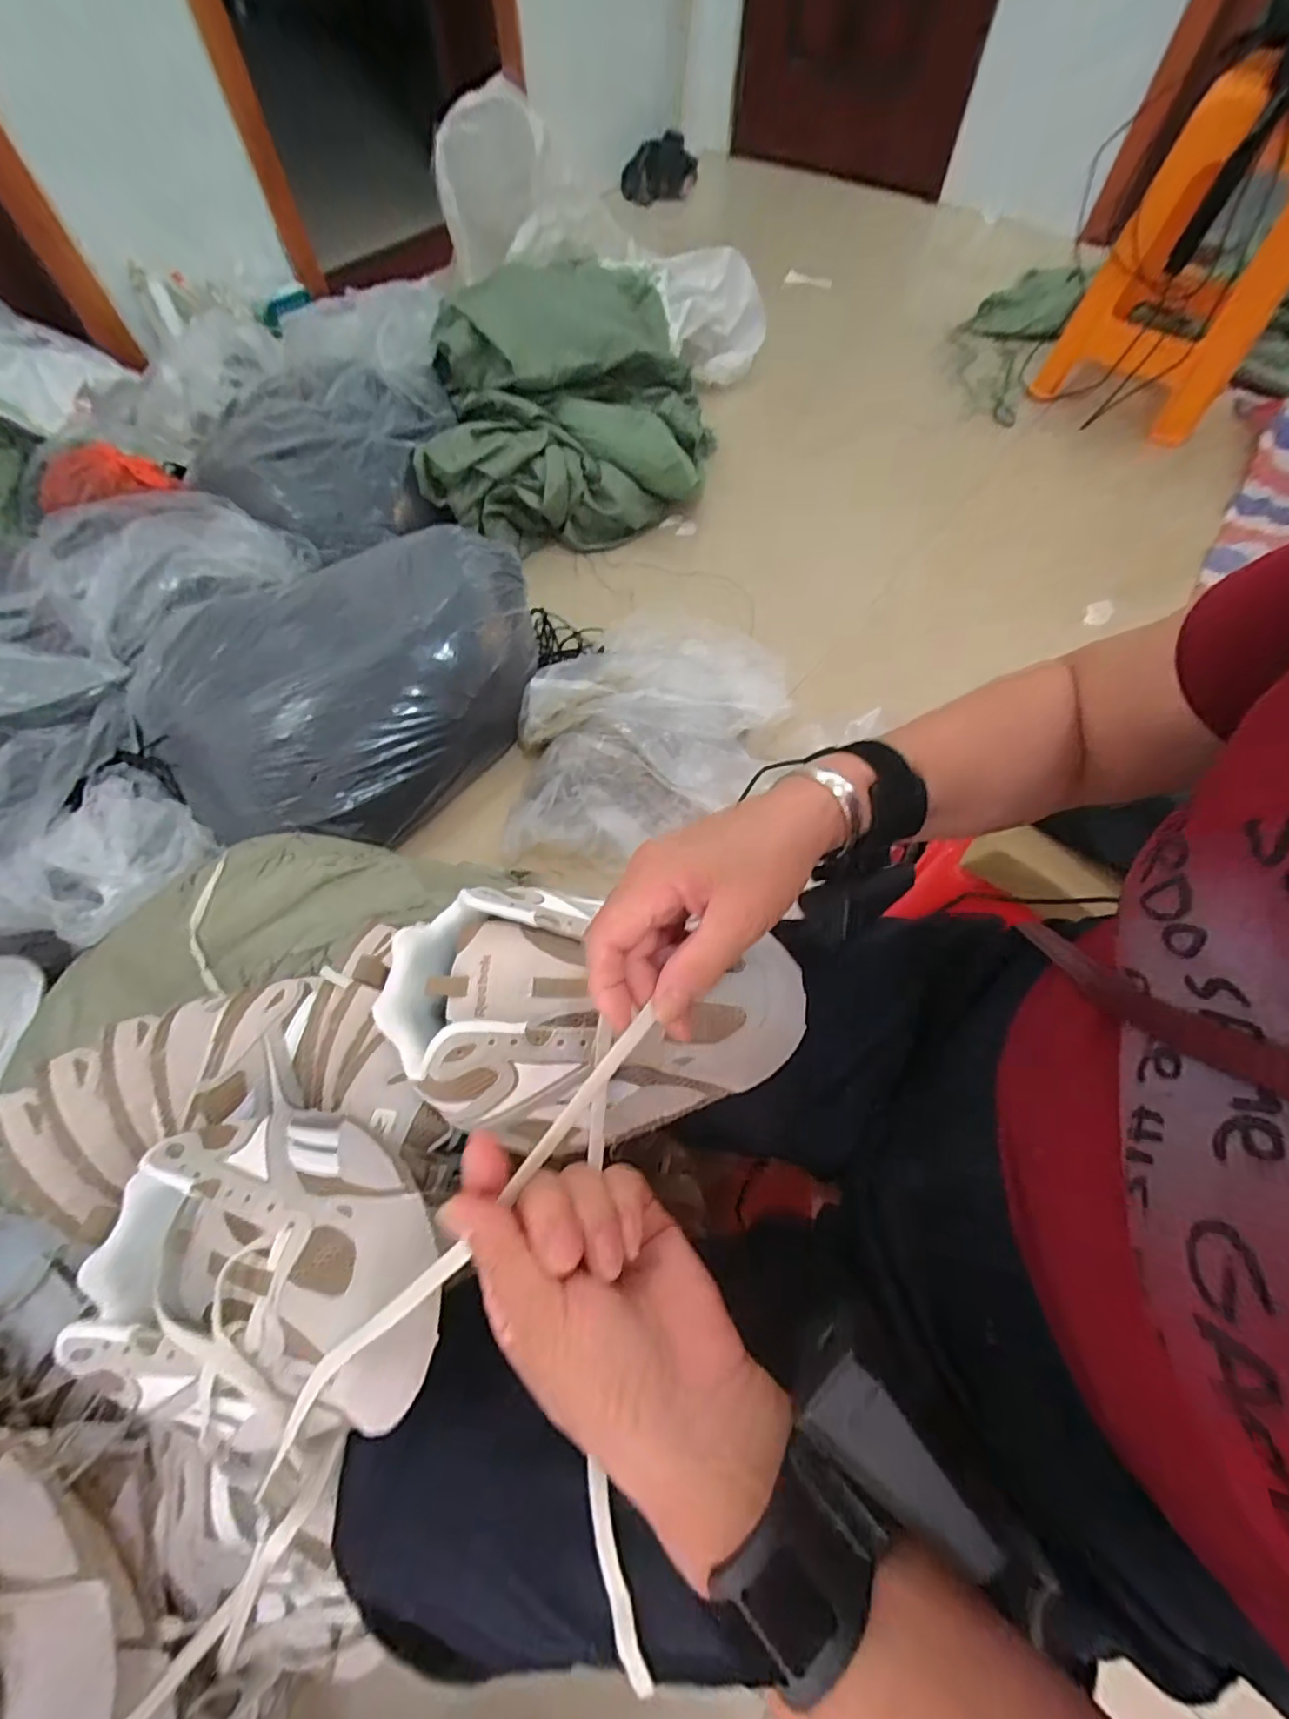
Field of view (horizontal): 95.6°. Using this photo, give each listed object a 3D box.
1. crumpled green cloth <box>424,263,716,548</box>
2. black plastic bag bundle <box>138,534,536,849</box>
[{"bbox_3d":[-0.117,-0.890,1.147,0.479,0.303,0.595,6,63,4],"label":"crumpled green cloth"},{"bbox_3d":[-0.421,-0.265,0.855,0.404,0.171,0.532,38,69,18],"label":"black plastic bag bundle"}]

